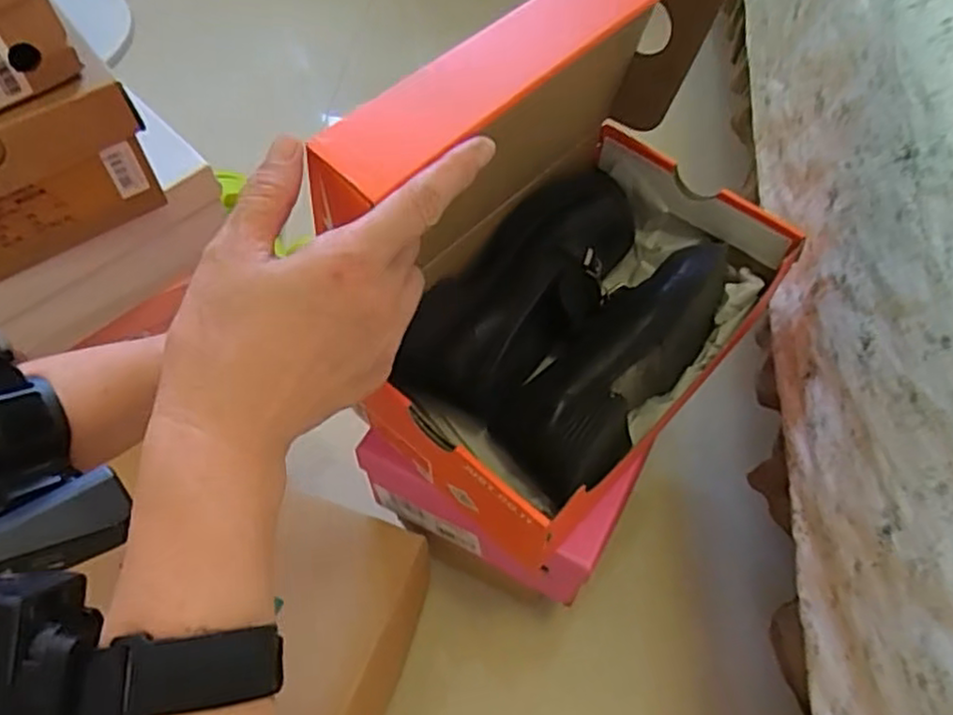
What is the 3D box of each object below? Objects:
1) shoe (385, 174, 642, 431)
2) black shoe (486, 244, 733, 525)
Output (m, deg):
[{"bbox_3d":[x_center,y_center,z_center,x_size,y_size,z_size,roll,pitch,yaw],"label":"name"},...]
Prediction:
[{"bbox_3d":[0.037,-0.051,0.524,0.088,0.062,0.225,33,63,21],"label":"shoe"},{"bbox_3d":[0.101,-0.001,0.504,0.087,0.073,0.223,33,63,21],"label":"black shoe"}]

